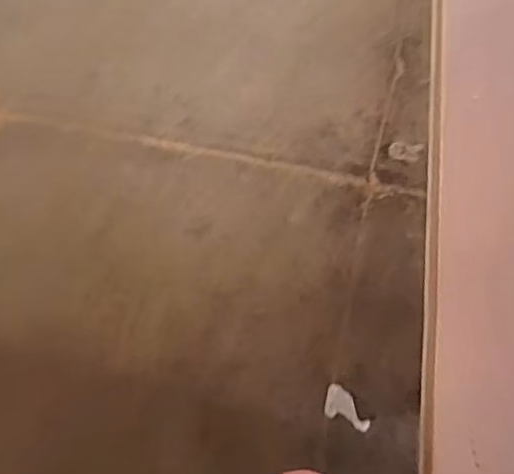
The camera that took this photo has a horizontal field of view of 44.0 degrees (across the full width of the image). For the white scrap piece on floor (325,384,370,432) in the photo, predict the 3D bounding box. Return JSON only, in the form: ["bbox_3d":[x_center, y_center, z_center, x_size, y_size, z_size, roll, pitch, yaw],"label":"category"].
[{"bbox_3d":[0.222,0.439,1.600,0.076,0.016,0.136,-41,68,-16],"label":"white scrap piece on floor"}]

